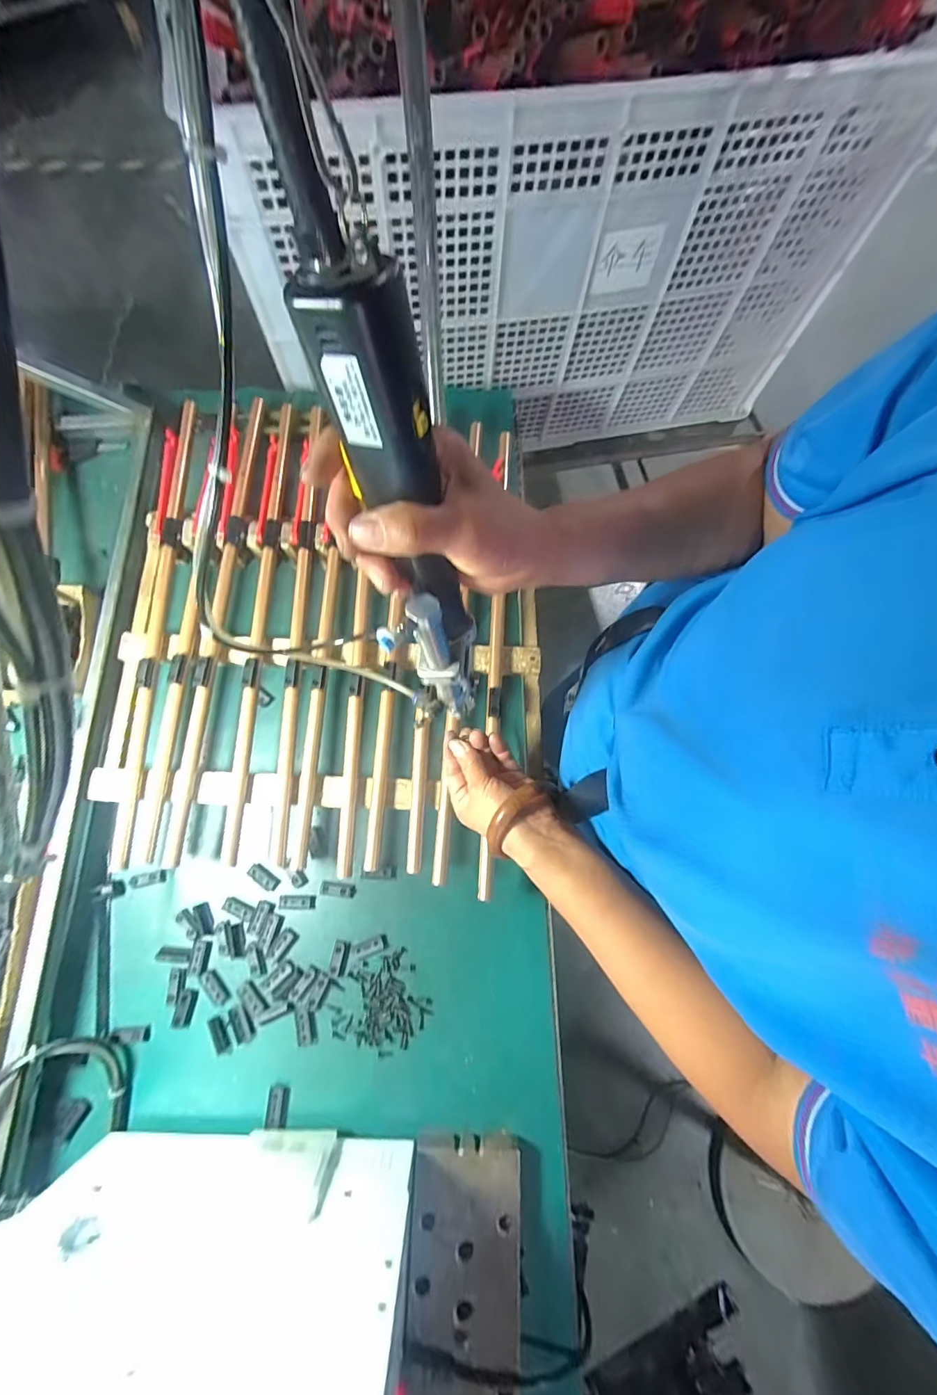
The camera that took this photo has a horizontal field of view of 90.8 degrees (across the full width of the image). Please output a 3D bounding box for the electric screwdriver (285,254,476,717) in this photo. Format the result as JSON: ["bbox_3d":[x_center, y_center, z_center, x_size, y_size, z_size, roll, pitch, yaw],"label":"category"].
[{"bbox_3d":[-0.025,-0.069,0.262,0.044,0.271,0.037,-23,54,-9],"label":"electric screwdriver"}]

